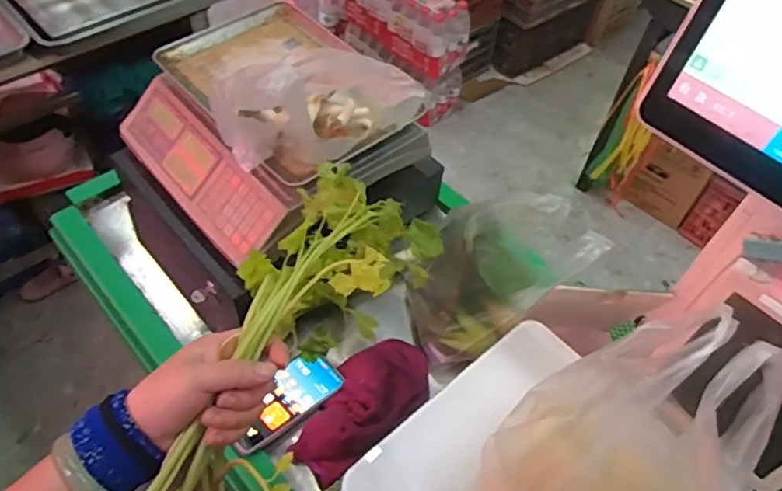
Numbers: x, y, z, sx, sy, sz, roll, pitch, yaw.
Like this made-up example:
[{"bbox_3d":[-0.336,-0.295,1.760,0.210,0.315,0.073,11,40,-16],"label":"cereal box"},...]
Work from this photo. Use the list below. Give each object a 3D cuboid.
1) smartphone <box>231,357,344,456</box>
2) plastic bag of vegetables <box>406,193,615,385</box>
[{"bbox_3d":[-0.133,0.199,0.760,0.066,0.016,0.161,40,50,20],"label":"smartphone"},{"bbox_3d":[0.137,0.040,0.820,0.225,0.185,0.159,-25,58,-23],"label":"plastic bag of vegetables"}]

